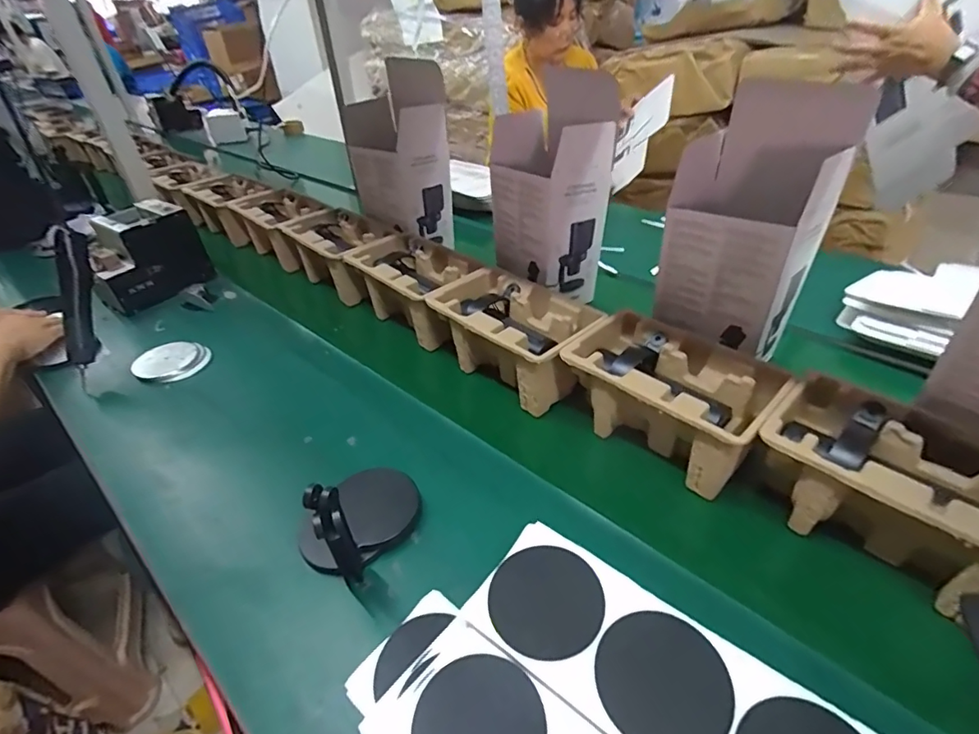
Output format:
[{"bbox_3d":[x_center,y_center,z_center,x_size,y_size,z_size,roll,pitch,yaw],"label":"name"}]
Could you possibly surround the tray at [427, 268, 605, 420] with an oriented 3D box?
[{"bbox_3d":[0.032,-0.046,0.702,0.141,0.103,0.240,-33,50,-32],"label":"tray"}]

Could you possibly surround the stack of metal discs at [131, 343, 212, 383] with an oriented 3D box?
[{"bbox_3d":[-0.513,-0.005,0.795,0.096,0.021,0.100,27,48,29],"label":"stack of metal discs"}]

